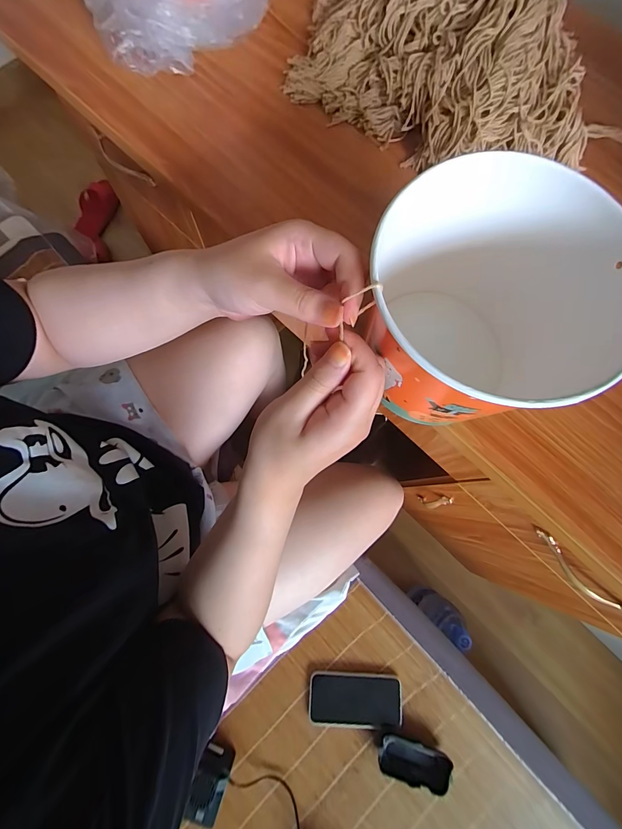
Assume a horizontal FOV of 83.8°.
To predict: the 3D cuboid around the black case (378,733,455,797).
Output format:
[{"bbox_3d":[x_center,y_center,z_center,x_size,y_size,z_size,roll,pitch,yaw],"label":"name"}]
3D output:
[{"bbox_3d":[0.158,0.545,0.540,0.106,0.027,0.058,16,79,2],"label":"black case"}]

